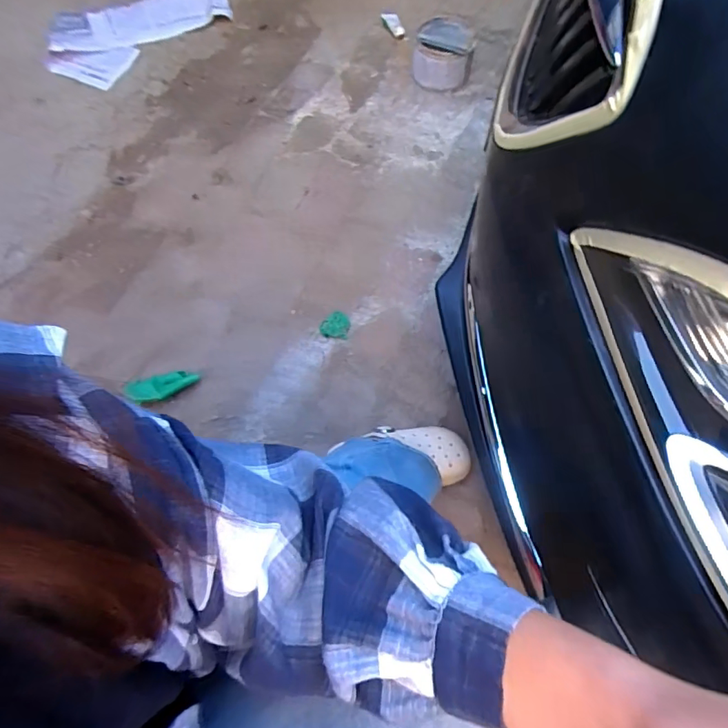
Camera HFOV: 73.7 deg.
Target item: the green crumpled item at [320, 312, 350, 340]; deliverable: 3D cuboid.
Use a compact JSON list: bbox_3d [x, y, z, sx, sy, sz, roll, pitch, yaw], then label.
[{"bbox_3d":[-0.060,-0.081,1.007,0.059,0.021,0.049,3,67,3],"label":"green crumpled item"}]

